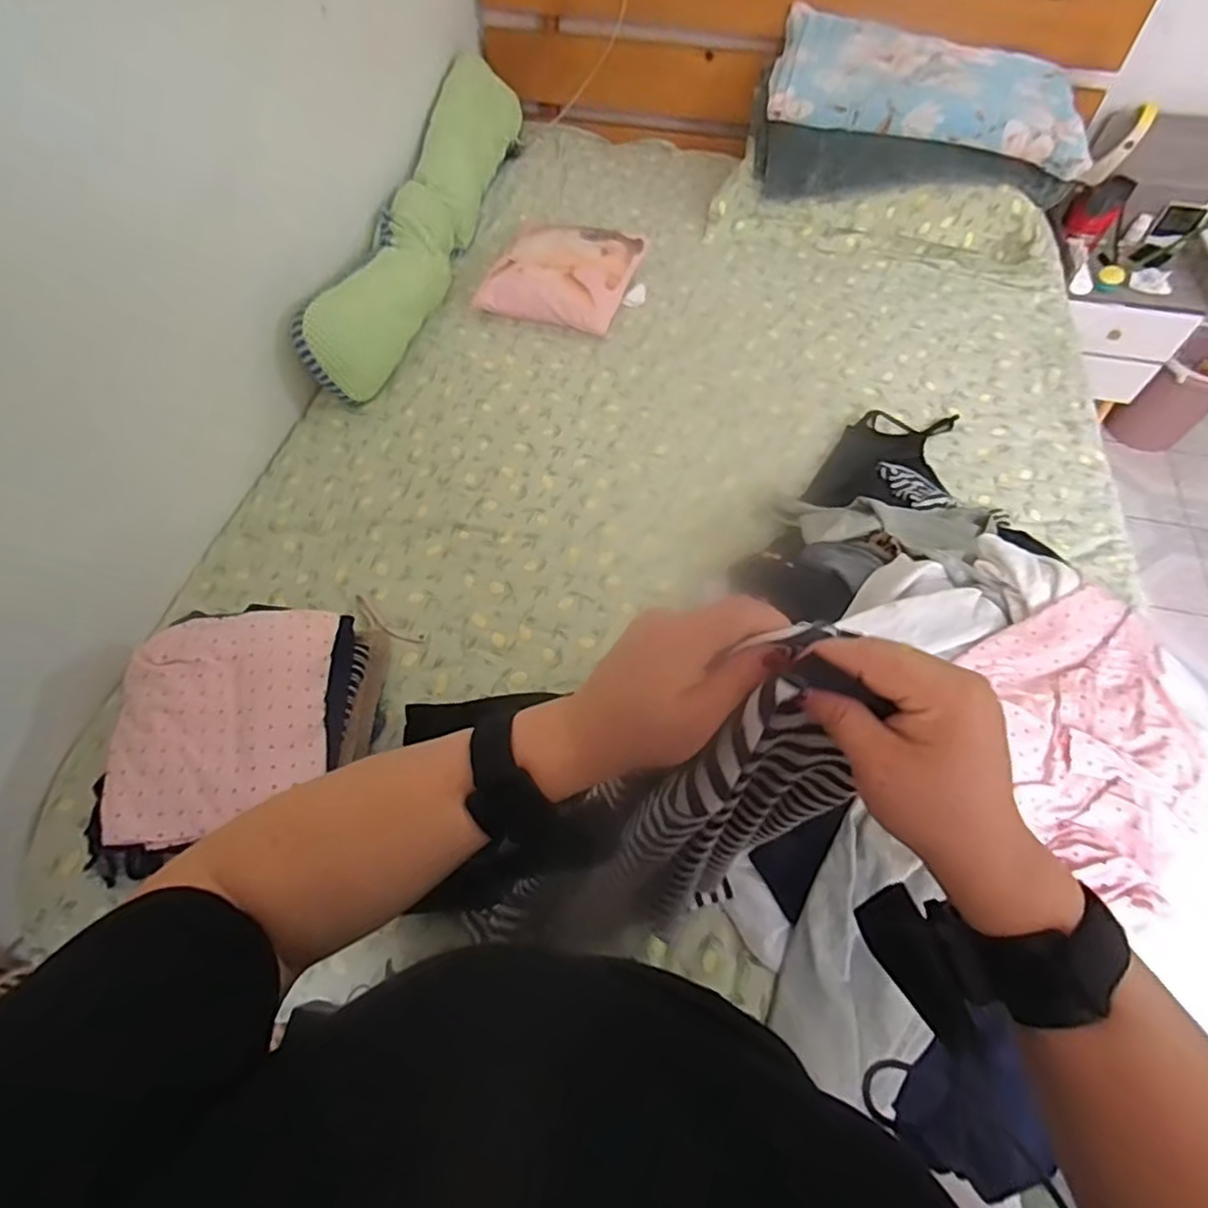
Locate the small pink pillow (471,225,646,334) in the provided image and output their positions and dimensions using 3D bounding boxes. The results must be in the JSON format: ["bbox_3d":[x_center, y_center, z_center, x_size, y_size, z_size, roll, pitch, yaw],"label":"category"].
[{"bbox_3d":[-0.075,-0.693,1.384,0.292,0.117,0.271,19,60,10],"label":"small pink pillow"}]

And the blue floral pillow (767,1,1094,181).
[{"bbox_3d":[0.669,-1.061,1.360,0.628,0.103,0.311,16,59,8],"label":"blue floral pillow"}]

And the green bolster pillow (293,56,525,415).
[{"bbox_3d":[-0.384,-0.813,1.402,0.153,0.235,0.910,12,59,6],"label":"green bolster pillow"}]

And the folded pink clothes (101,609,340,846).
[{"bbox_3d":[-0.447,0.126,0.774,0.222,0.057,0.269,-6,59,-5],"label":"folded pink clothes"}]

